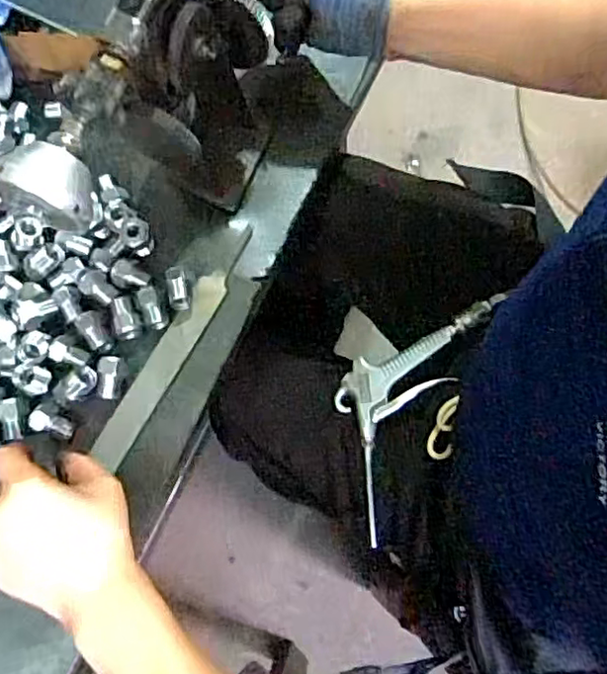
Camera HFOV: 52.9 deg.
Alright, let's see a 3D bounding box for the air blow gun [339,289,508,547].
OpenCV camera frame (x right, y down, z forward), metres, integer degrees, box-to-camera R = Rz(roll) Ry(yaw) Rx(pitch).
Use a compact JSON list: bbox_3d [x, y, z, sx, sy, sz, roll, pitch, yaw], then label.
[{"bbox_3d":[0.092,0.053,0.559,0.106,0.025,0.236,36,92,11],"label":"air blow gun"}]

